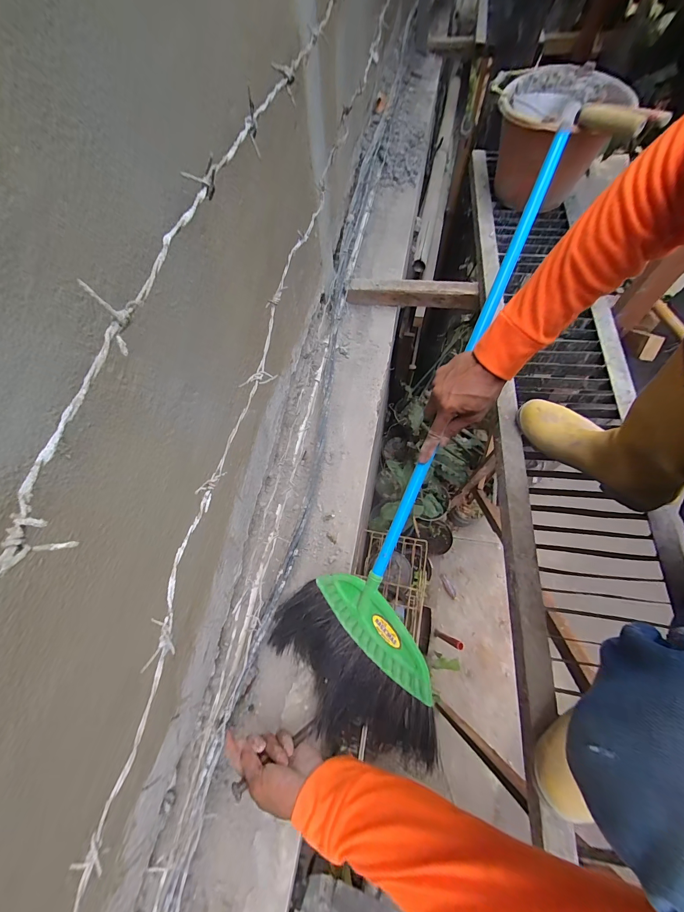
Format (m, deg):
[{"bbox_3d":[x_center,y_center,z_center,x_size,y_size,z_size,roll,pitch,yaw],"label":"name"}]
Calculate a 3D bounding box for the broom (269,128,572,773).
[{"bbox_3d":[0.136,-0.014,0.528,0.273,0.109,0.917,20,89,11],"label":"broom"}]

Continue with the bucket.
[{"bbox_3d":[0.494,-0.762,0.820,0.248,0.210,0.261,-1,66,2],"label":"bucket"}]

